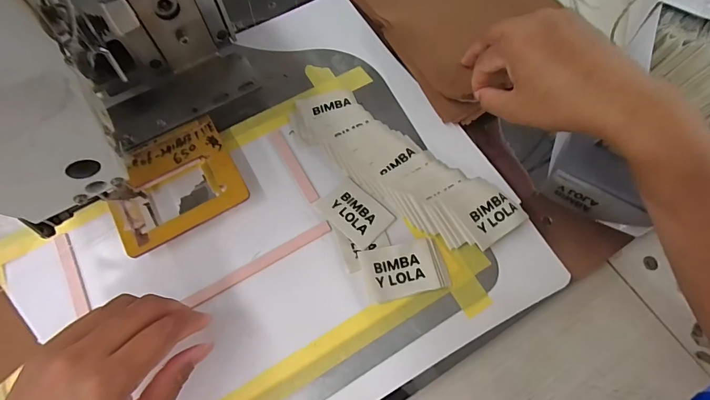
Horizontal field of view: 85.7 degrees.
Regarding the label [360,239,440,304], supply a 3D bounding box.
[{"bbox_3d":[0.036,0.057,0.308,0.055,0.006,0.042,-11,67,-4],"label":"label"}]

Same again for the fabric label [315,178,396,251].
[{"bbox_3d":[0.000,0.011,0.332,0.058,0.004,0.042,41,75,17],"label":"fabric label"}]

